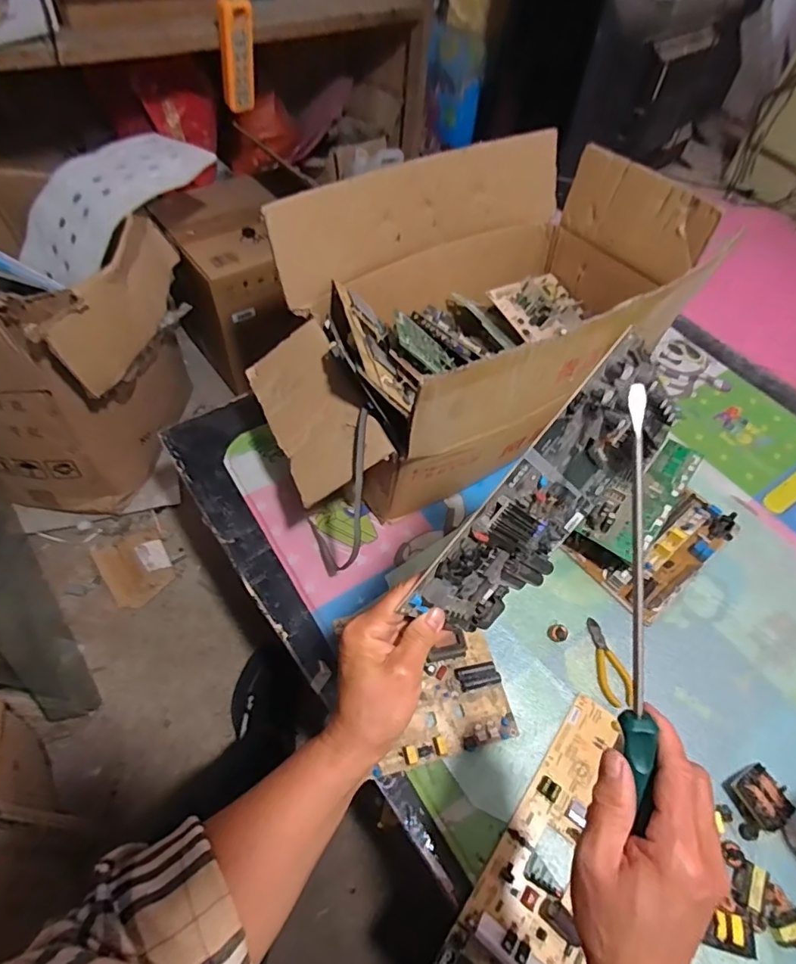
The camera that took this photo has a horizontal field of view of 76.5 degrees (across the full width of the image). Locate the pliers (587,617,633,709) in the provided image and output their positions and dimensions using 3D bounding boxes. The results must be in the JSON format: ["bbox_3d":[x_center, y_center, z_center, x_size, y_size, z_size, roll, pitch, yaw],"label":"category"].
[{"bbox_3d":[0.257,0.221,0.626,0.035,0.012,0.107,-9,58,-10],"label":"pliers"}]

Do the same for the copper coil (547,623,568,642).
[{"bbox_3d":[0.203,0.192,0.643,0.022,0.019,0.023,2,57,-3],"label":"copper coil"}]

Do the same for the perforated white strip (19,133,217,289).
[{"bbox_3d":[-0.494,-0.499,0.894,0.192,0.124,0.351,26,59,12],"label":"perforated white strip"}]

